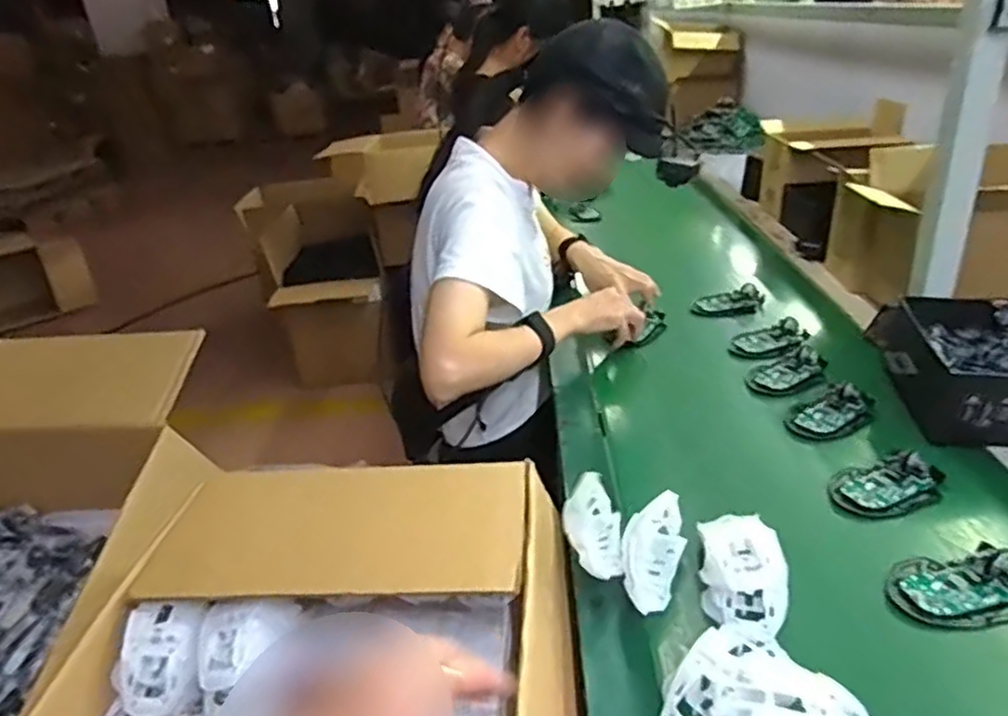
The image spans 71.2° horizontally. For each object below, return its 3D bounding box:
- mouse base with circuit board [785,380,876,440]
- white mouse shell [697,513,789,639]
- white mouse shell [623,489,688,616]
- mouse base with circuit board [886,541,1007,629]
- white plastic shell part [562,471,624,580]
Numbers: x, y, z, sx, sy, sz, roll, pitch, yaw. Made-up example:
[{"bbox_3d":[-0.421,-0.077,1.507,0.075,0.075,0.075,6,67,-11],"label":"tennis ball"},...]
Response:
[{"bbox_3d":[0.389,0.060,0.832,0.113,0.026,0.070,-22,31,-30],"label":"mouse base with circuit board"},{"bbox_3d":[0.199,0.180,0.587,0.068,0.047,0.088,4,28,16],"label":"white mouse shell"},{"bbox_3d":[0.128,0.170,0.611,0.042,0.062,0.105,8,30,25],"label":"white mouse shell"},{"bbox_3d":[0.383,0.186,0.582,0.113,0.026,0.068,-4,27,1],"label":"mouse base with circuit board"},{"bbox_3d":[0.081,0.156,0.642,0.050,0.064,0.096,-1,27,8],"label":"white plastic shell part"}]

